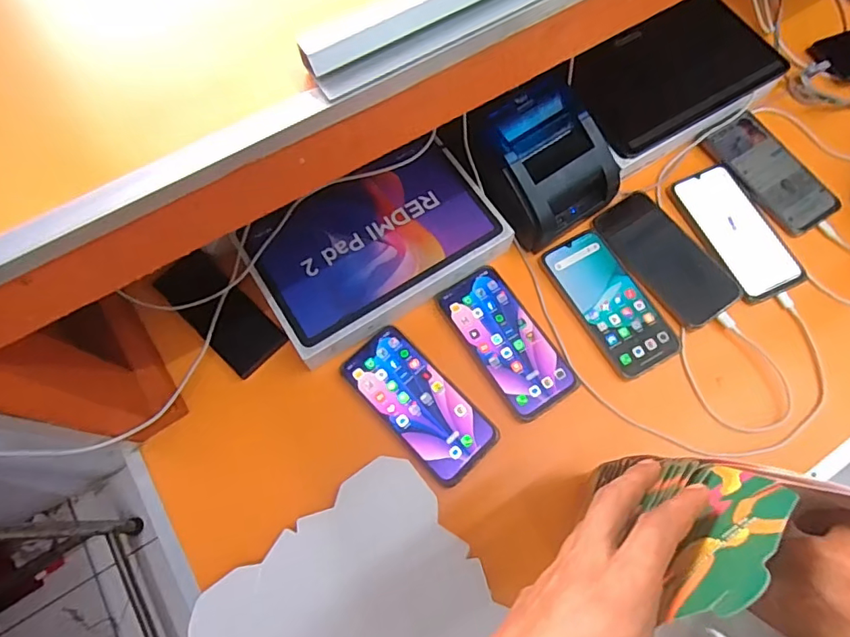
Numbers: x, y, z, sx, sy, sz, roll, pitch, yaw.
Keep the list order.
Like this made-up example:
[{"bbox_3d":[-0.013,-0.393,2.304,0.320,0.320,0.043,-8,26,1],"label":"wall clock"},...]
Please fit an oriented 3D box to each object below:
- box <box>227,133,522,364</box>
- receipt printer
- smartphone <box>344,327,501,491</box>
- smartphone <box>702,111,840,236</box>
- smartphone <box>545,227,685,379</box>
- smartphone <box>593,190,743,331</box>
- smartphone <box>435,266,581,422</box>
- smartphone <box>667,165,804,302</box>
[{"bbox_3d":[-0.054,-0.085,0.566,0.258,0.043,0.168,-31,72,-11],"label":"box"},{"bbox_3d":[0.131,-0.174,0.570,0.127,0.100,0.143,-33,73,-12],"label":"receipt printer"},{"bbox_3d":[-0.008,0.086,0.525,0.076,0.004,0.170,-42,75,-14],"label":"smartphone"},{"bbox_3d":[0.422,-0.179,0.614,0.084,0.010,0.156,-31,72,-11],"label":"smartphone"},{"bbox_3d":[0.206,-0.021,0.568,0.080,0.011,0.169,-27,71,-10],"label":"smartphone"},{"bbox_3d":[0.276,-0.070,0.583,0.083,0.011,0.167,-32,72,-11],"label":"smartphone"},{"bbox_3d":[0.088,0.023,0.551,0.080,0.007,0.167,-31,72,-11],"label":"smartphone"},{"bbox_3d":[0.364,-0.103,0.591,0.084,0.006,0.167,-22,71,-8],"label":"smartphone"}]

